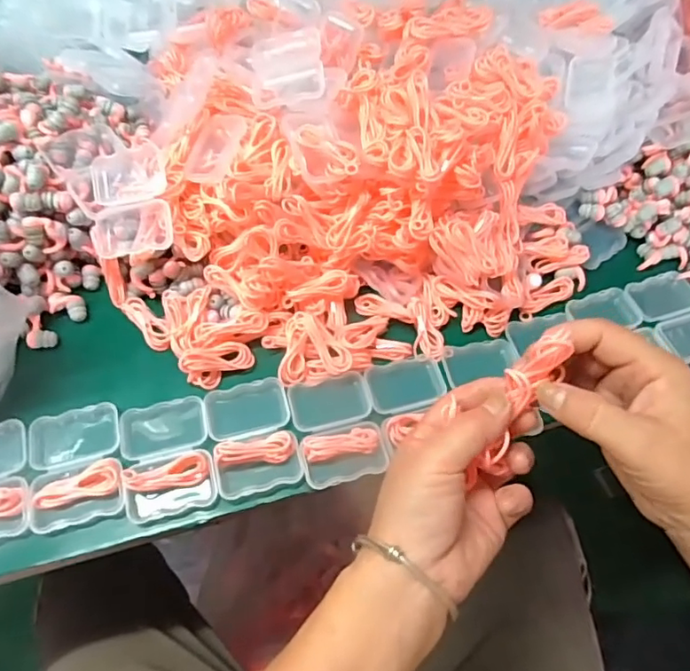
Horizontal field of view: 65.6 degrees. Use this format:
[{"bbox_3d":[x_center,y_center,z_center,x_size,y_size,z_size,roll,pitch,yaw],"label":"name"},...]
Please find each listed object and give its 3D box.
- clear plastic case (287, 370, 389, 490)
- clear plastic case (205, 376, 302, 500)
[{"bbox_3d":[-0.005,0.062,0.365,0.054,0.016,0.073,-12,61,-10],"label":"clear plastic case"},{"bbox_3d":[-0.061,0.068,0.360,0.054,0.021,0.074,-12,61,-11],"label":"clear plastic case"}]

